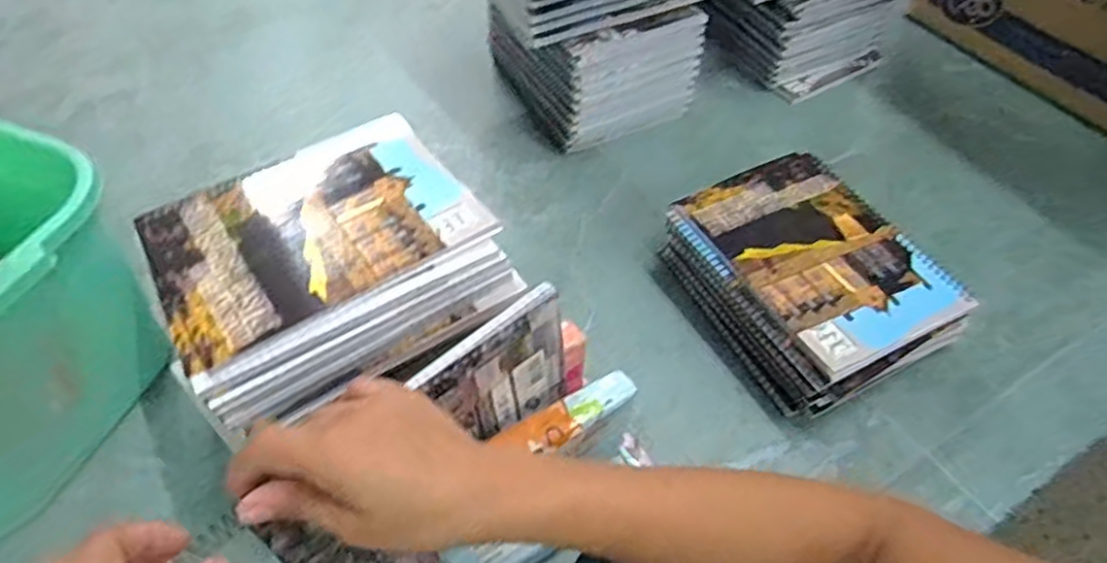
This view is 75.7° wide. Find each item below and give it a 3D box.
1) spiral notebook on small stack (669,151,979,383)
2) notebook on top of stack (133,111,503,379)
[{"bbox_3d":[0.215,-0.024,0.588,0.153,0.014,0.201,-24,56,-18],"label":"spiral notebook on small stack"},{"bbox_3d":[-0.161,-0.038,0.476,0.203,0.008,0.149,-29,57,-22],"label":"notebook on top of stack"}]

